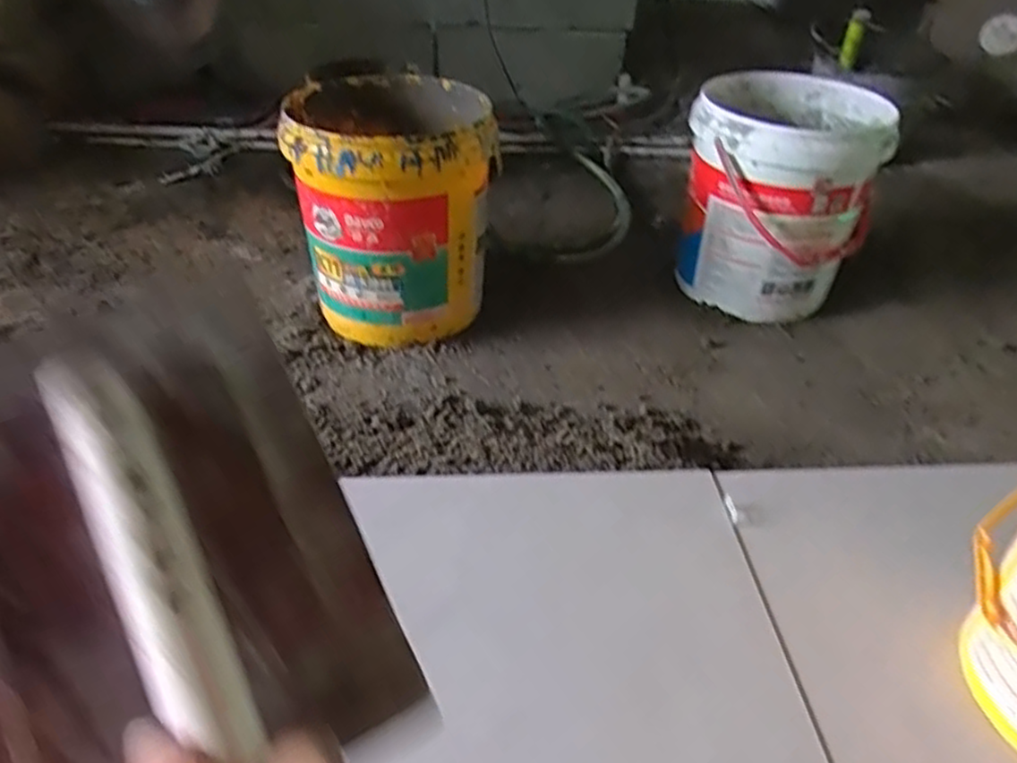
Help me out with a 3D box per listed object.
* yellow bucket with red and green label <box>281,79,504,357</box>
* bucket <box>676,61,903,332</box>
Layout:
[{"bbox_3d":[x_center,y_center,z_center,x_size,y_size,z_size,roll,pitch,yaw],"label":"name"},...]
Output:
[{"bbox_3d":[-0.189,-0.286,1.193,0.307,0.341,0.334,2,38,-1],"label":"yellow bucket with red and green label"},{"bbox_3d":[0.471,-0.329,1.296,0.305,0.338,0.302,13,39,13],"label":"bucket"}]

